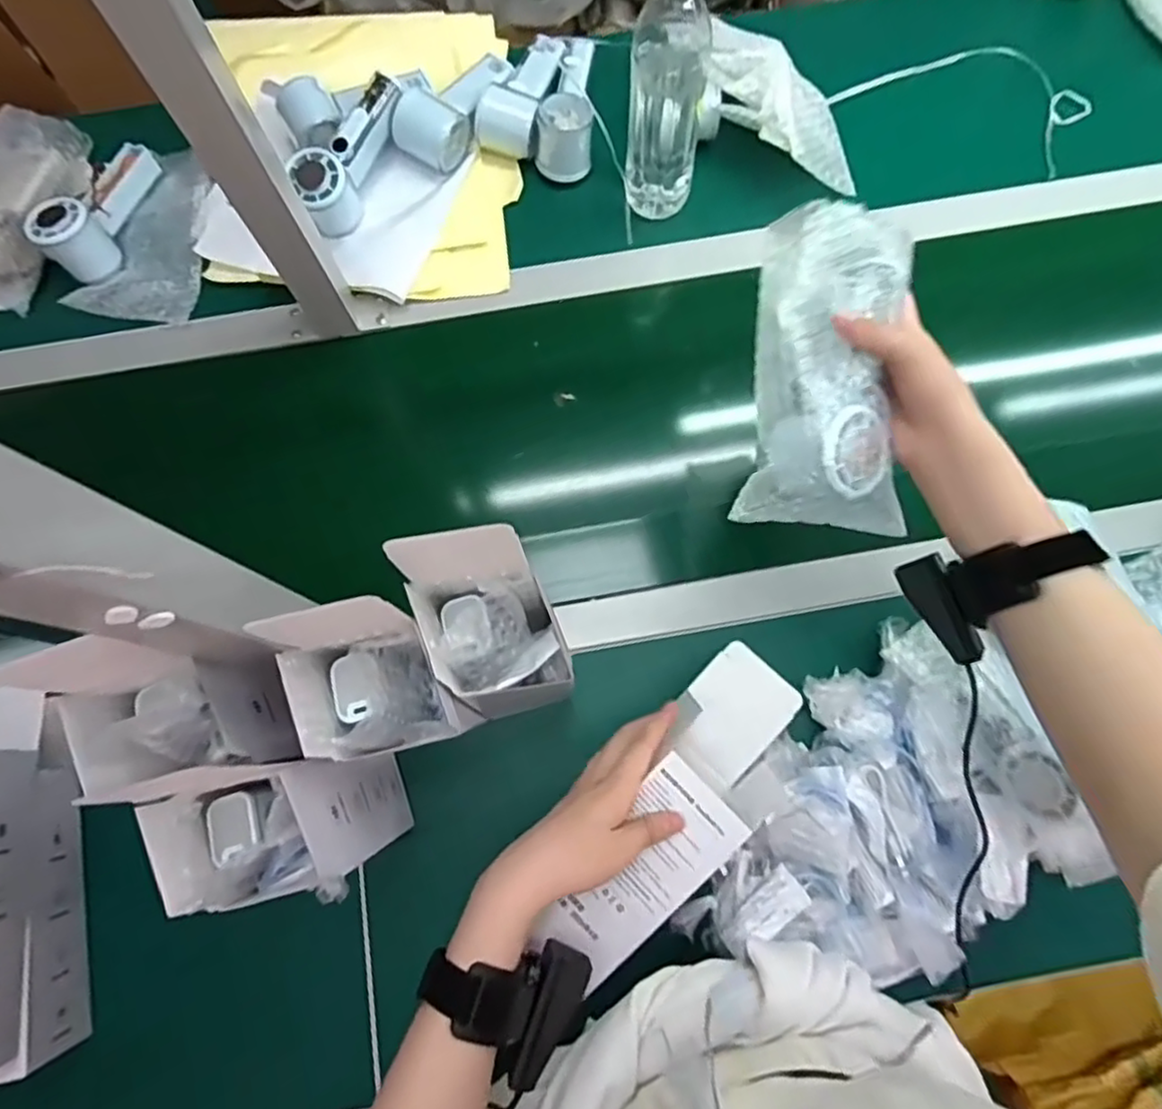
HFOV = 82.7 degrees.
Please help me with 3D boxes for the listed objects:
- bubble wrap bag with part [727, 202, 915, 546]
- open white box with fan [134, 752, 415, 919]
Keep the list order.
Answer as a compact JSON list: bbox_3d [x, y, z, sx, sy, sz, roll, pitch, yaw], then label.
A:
[{"bbox_3d":[0.159,-0.118,0.417,0.098,0.037,0.200,2,90,2],"label":"bubble wrap bag with part"},{"bbox_3d":[-0.180,0.178,0.430,0.087,0.179,0.070,-16,75,-2],"label":"open white box with fan"}]

